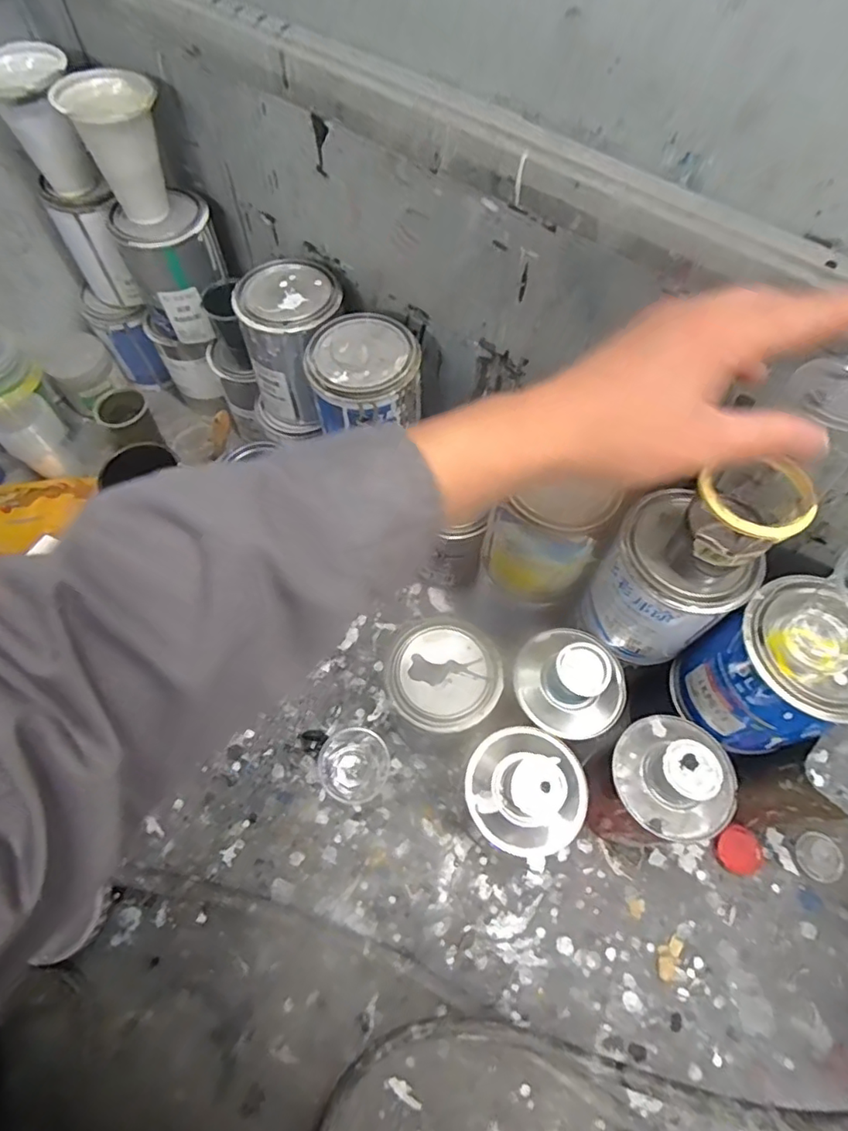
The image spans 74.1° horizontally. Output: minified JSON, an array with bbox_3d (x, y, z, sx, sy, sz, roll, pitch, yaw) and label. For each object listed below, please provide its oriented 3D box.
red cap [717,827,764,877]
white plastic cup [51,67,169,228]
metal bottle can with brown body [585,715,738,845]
[{"bbox_3d":[0.318,0.286,0.562,0.047,0.017,0.043,1,63,-1],"label":"red cap"},{"bbox_3d":[-0.301,-0.420,0.571,0.087,0.108,0.080,-17,64,-10],"label":"white plastic cup"},{"bbox_3d":[0.209,0.200,0.516,0.095,0.181,0.093,1,63,-1],"label":"metal bottle can with brown body"}]

